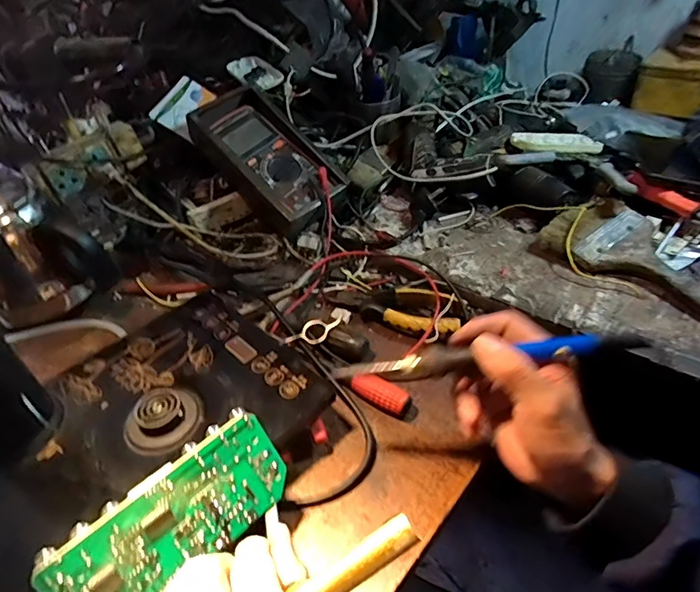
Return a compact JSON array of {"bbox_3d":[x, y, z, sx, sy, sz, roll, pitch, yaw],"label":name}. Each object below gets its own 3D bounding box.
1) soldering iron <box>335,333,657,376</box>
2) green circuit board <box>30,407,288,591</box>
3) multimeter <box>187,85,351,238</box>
[{"bbox_3d":[0.091,0.043,0.341,0.208,0.014,0.014,-8,42,14],"label":"soldering iron"},{"bbox_3d":[-0.111,0.145,0.312,0.147,0.071,0.010,-37,15,-29],"label":"green circuit board"},{"bbox_3d":[-0.111,-0.183,0.621,0.115,0.052,0.231,-37,72,-19],"label":"multimeter"}]

